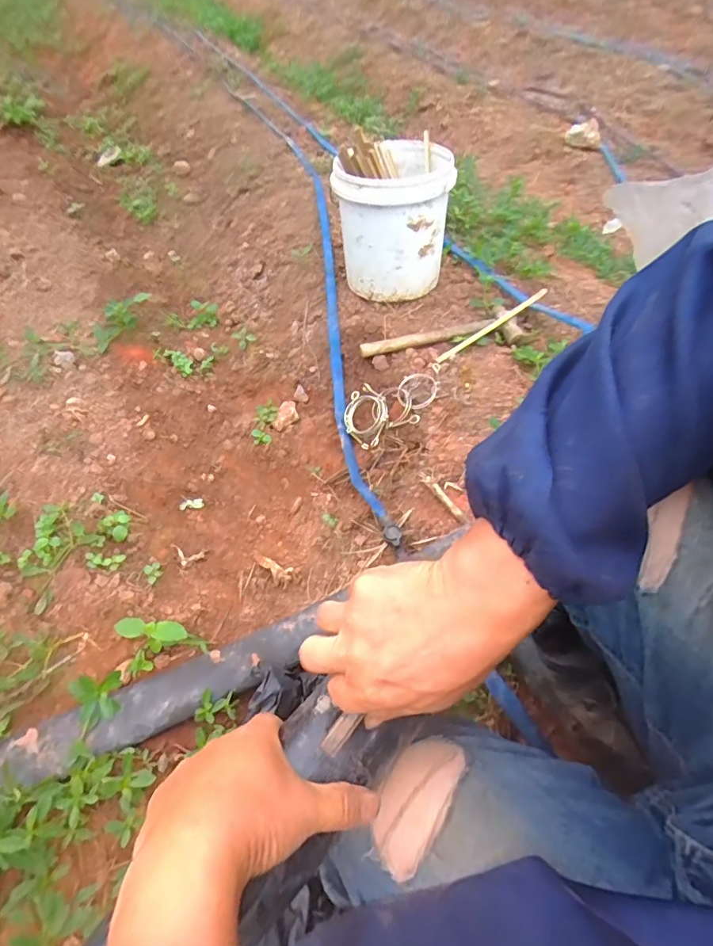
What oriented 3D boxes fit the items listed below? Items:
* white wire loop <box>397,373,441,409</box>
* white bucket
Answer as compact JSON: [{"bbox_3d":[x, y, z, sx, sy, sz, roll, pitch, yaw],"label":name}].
[{"bbox_3d":[0.120,-0.164,0.951,0.080,0.010,0.083,-5,66,10],"label":"white wire loop"},{"bbox_3d":[0.091,-0.578,1.105,0.233,0.283,0.266,13,53,9],"label":"white bucket"}]

